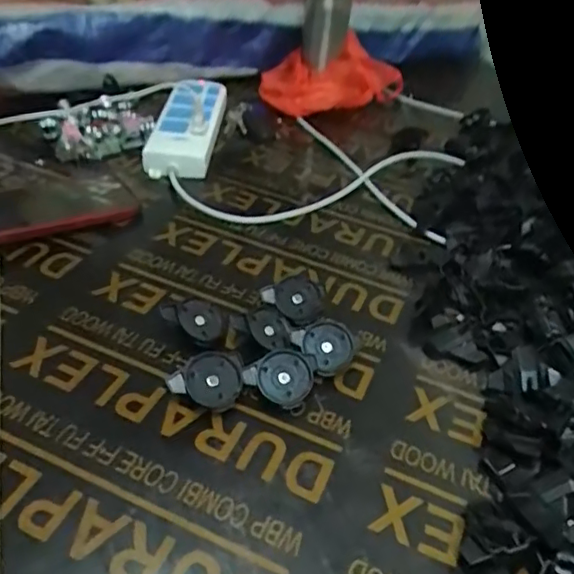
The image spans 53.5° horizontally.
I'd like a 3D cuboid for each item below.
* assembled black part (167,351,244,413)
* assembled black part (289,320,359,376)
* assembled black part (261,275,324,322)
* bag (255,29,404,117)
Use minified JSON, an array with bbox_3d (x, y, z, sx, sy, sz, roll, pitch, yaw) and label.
[{"bbox_3d":[-0.060,0.073,0.436,0.056,0.024,0.043,-8,42,-17],"label":"assembled black part"},{"bbox_3d":[0.034,0.048,0.474,0.048,0.017,0.048,2,65,-5],"label":"assembled black part"},{"bbox_3d":[0.006,0.009,0.519,0.053,0.015,0.041,17,82,2],"label":"assembled black part"},{"bbox_3d":[0.060,-0.324,0.874,0.204,0.086,0.116,-20,47,-28],"label":"bag"}]

